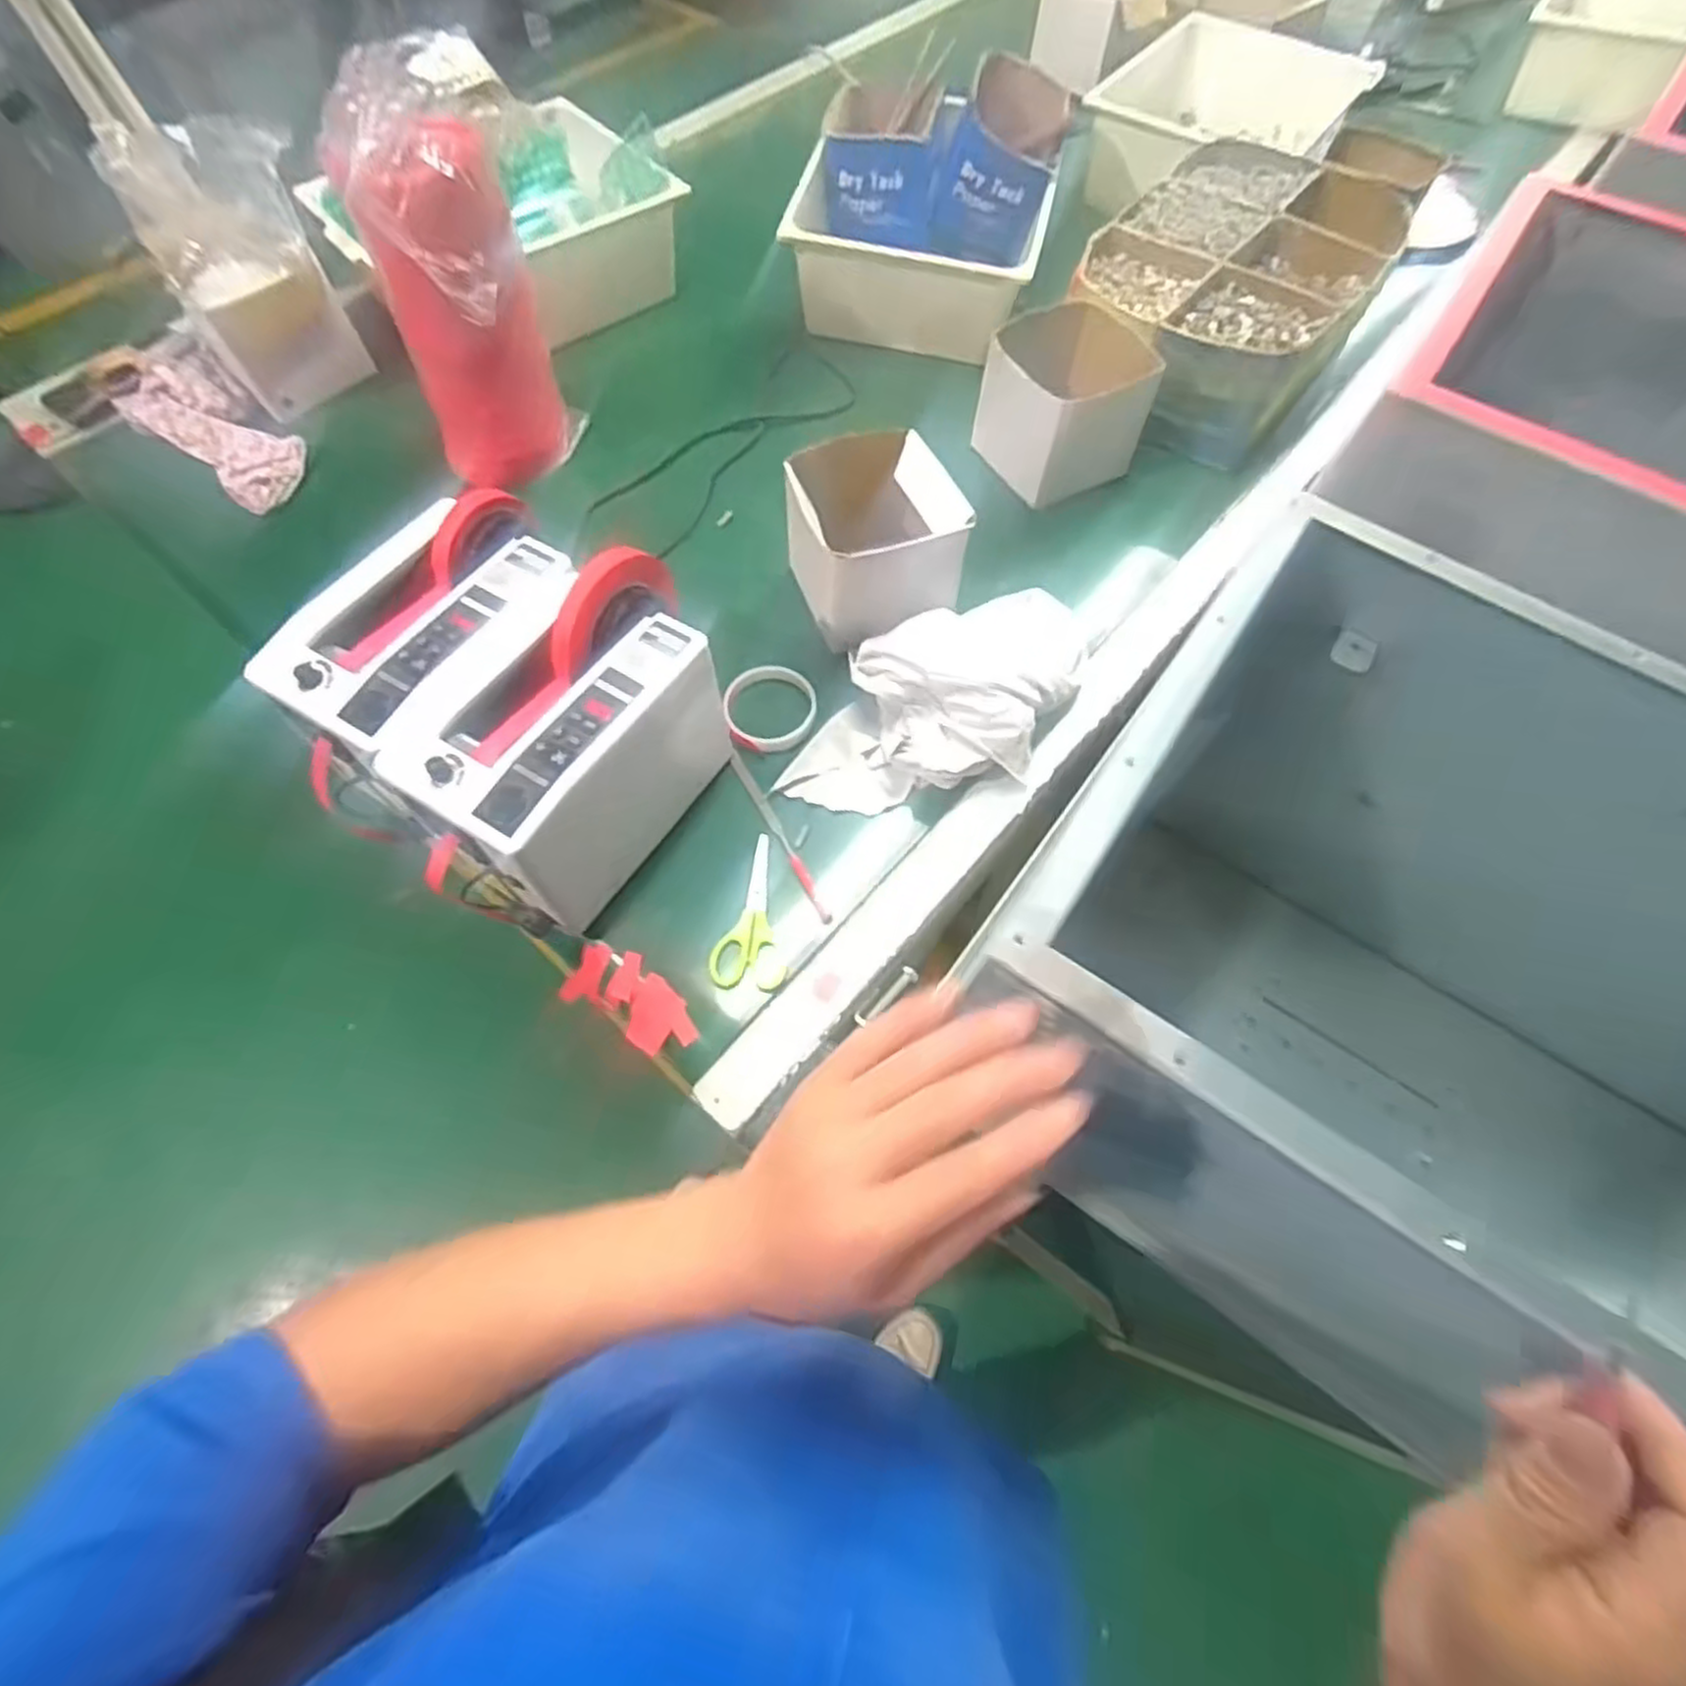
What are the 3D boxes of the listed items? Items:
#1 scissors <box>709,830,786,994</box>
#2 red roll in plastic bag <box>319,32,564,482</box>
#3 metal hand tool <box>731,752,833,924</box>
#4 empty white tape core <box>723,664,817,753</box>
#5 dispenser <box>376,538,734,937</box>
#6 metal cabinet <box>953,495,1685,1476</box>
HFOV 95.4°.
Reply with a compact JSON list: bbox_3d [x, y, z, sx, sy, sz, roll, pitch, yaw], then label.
[{"bbox_3d":[-0.070,0.052,0.609,0.055,0.004,0.127,4,64,2],"label":"scissors"},{"bbox_3d":[-0.333,-0.486,0.694,0.158,0.316,0.129,-23,66,-11],"label":"red roll in plastic bag"},{"bbox_3d":[-0.052,-0.007,0.640,0.011,0.004,0.173,-25,67,-12],"label":"metal hand tool"},{"bbox_3d":[-0.066,-0.123,0.691,0.079,0.015,0.085,0,64,0],"label":"empty white tape core"},{"bbox_3d":[-0.201,-0.078,0.583,0.139,0.157,0.257,29,68,13],"label":"dispenser"},{"bbox_3d":[0.378,0.125,0.421,0.546,0.335,0.327,40,71,17],"label":"metal cabinet"}]

